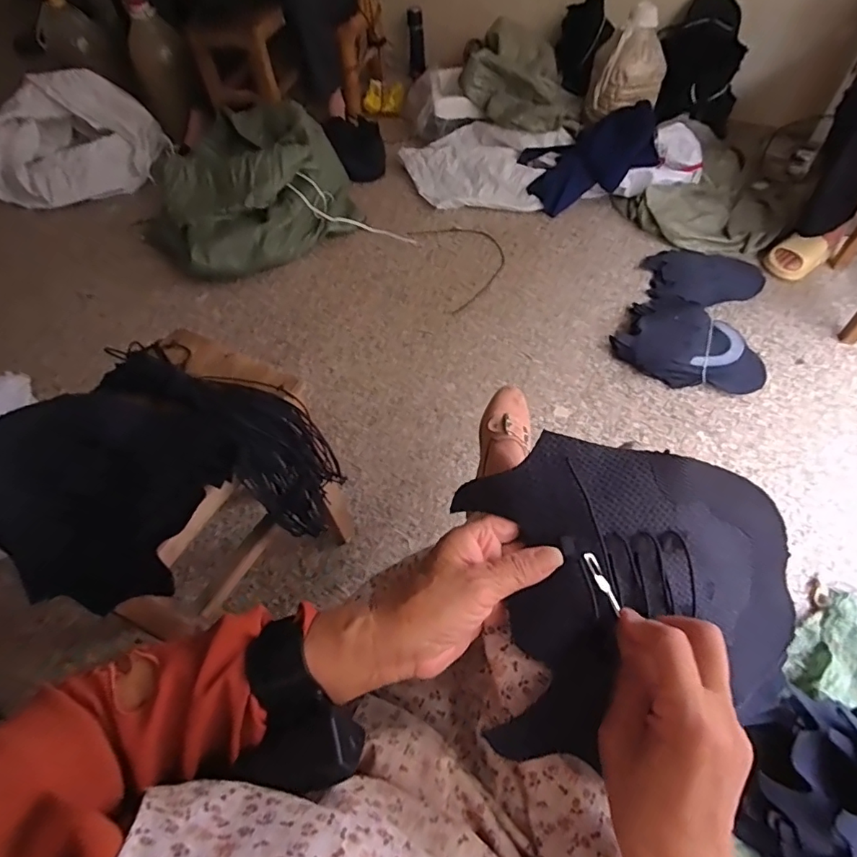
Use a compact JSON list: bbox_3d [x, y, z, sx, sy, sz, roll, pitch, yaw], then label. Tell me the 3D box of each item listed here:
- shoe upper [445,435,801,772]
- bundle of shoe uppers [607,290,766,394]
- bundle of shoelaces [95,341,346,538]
[{"bbox_3d":[0.145,0.111,0.338,0.224,0.037,0.189,12,80,-8],"label":"shoe upper"},{"bbox_3d":[0.587,-0.188,1.117,0.315,0.077,0.228,30,62,22],"label":"bundle of shoe uppers"},{"bbox_3d":[-0.252,0.009,0.649,0.254,0.196,0.111,25,60,19],"label":"bundle of shoelaces"}]

